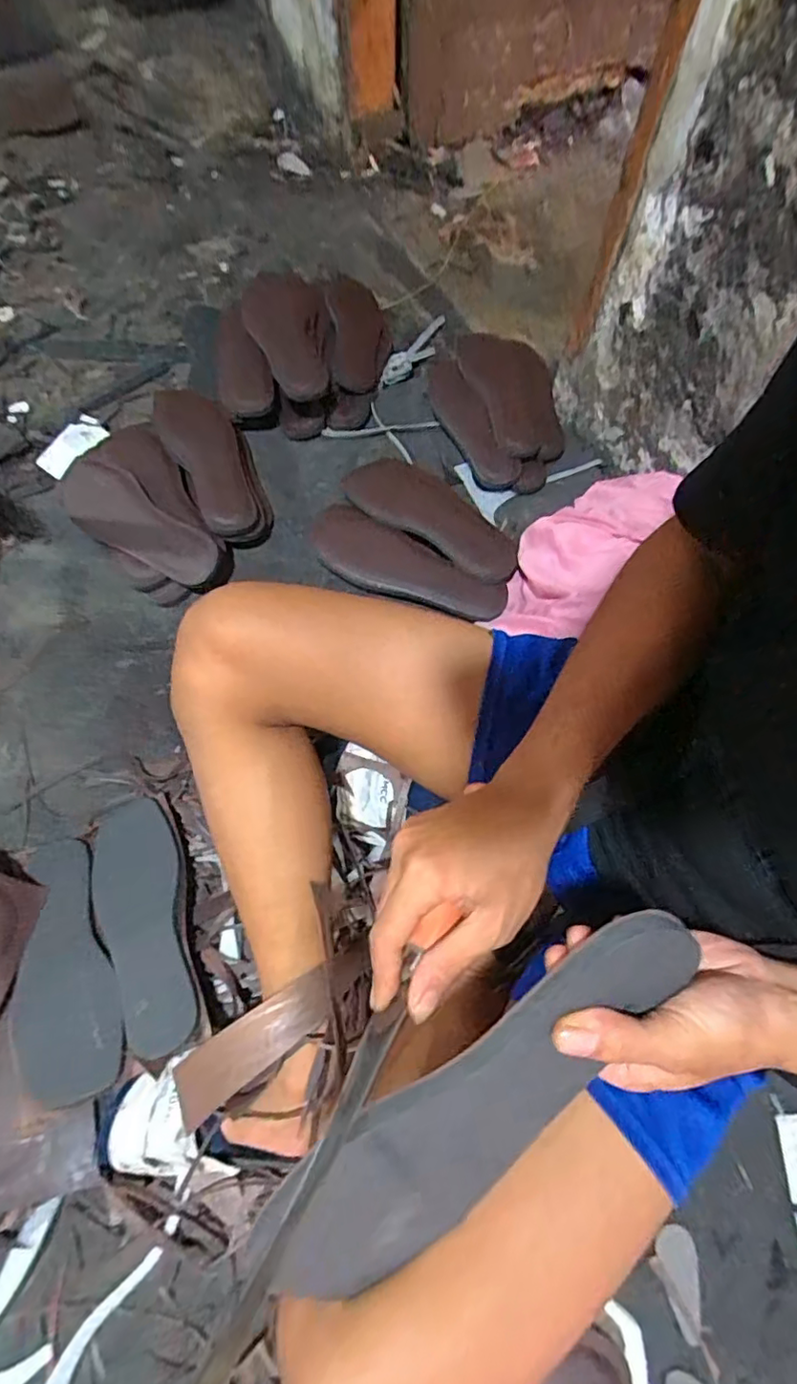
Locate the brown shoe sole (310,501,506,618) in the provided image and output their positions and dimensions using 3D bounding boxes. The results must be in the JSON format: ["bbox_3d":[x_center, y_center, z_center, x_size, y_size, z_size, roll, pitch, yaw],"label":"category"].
[{"bbox_3d":[0.001,-0.157,0.711,0.262,0.022,0.091,31,69,12],"label":"brown shoe sole"}]

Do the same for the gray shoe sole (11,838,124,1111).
[{"bbox_3d":[-0.315,0.248,0.535,0.081,0.011,0.232,-17,60,-22],"label":"gray shoe sole"}]

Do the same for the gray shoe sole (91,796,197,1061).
[{"bbox_3d":[-0.246,0.215,0.551,0.076,0.018,0.230,-8,61,-21],"label":"gray shoe sole"}]

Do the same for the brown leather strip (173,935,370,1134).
[{"bbox_3d":[-0.095,0.254,0.441,0.170,0.027,0.040,-34,71,-15],"label":"brown leather strip"}]

